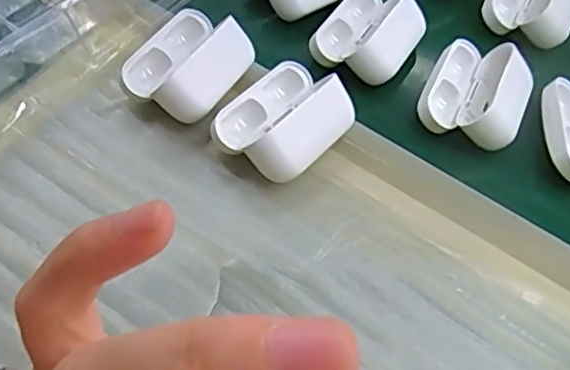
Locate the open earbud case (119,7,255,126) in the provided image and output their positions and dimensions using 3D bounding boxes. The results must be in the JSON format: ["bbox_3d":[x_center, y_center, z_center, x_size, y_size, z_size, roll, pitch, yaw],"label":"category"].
[{"bbox_3d":[-0.051,-0.063,0.341,0.050,0.029,0.065,29,58,15],"label":"open earbud case"}]

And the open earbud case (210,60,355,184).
[{"bbox_3d":[0.000,-0.033,0.321,0.052,0.030,0.064,38,61,20],"label":"open earbud case"}]

